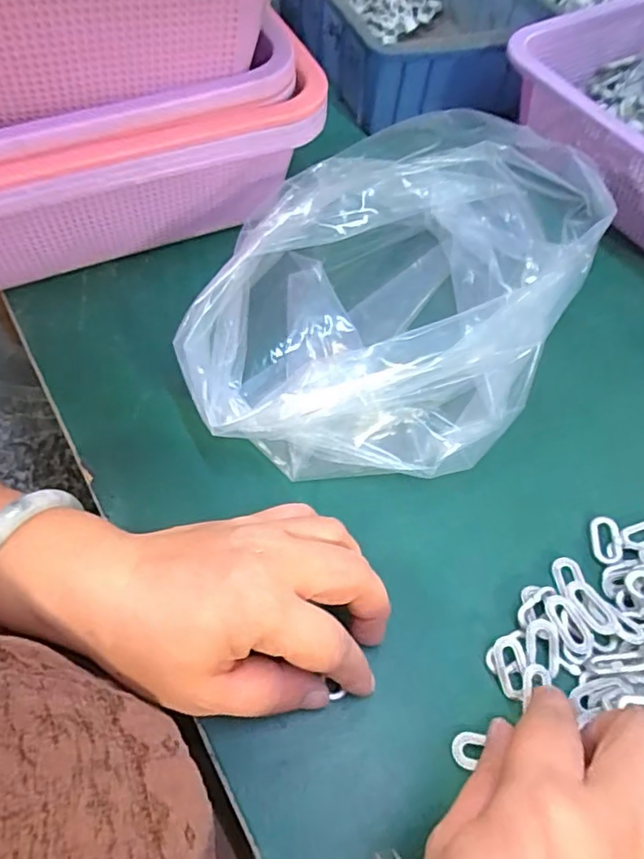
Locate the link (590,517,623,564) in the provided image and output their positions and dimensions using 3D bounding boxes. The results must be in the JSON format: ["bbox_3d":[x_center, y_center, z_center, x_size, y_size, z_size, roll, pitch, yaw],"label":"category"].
[{"bbox_3d":[0.147,0.057,0.299,0.014,0.004,0.026,5,58,-1],"label":"link"}]

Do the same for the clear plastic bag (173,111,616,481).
[{"bbox_3d":[0.041,-0.078,0.320,0.170,0.100,0.224,26,60,12],"label":"clear plastic bag"}]

